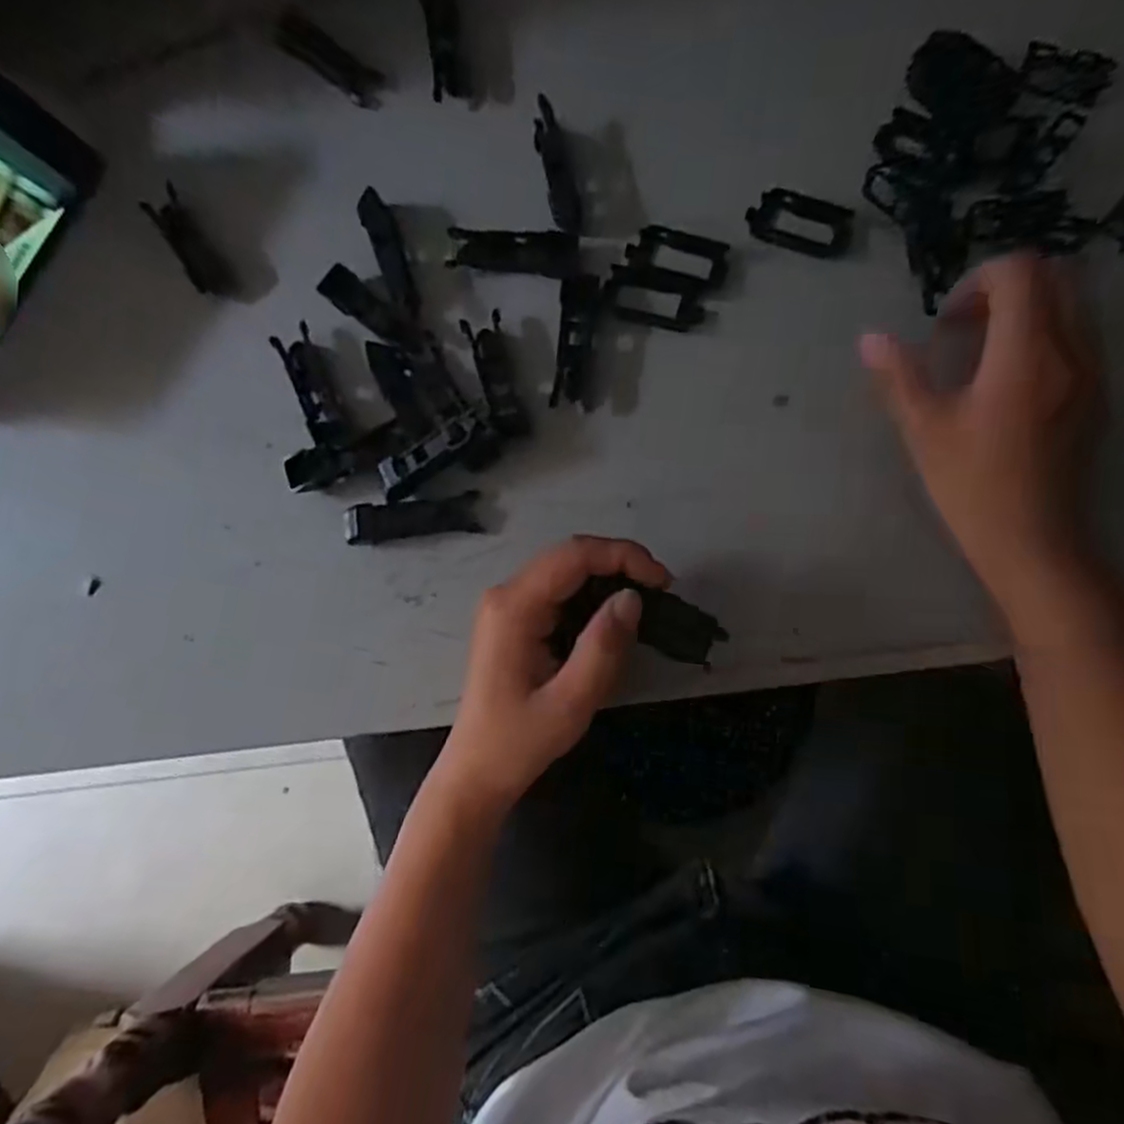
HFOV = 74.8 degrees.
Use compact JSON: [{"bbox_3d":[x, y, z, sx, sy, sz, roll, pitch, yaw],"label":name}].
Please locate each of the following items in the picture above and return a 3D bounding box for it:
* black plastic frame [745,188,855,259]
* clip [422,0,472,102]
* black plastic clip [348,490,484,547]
[{"bbox_3d":[0.117,-0.167,0.361,0.050,0.005,0.025,21,89,6],"label":"black plastic frame"},{"bbox_3d":[-0.060,-0.274,0.386,0.021,0.008,0.060,-7,86,5],"label":"clip"},{"bbox_3d":[-0.074,-0.021,0.363,0.066,0.006,0.020,-7,86,5],"label":"black plastic clip"}]

